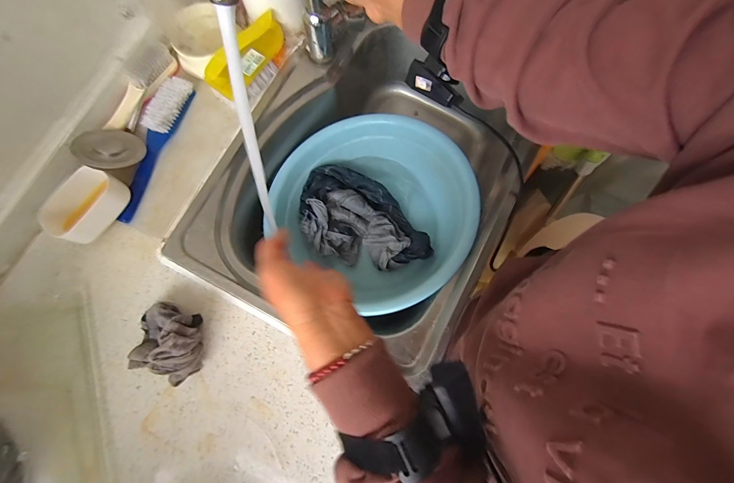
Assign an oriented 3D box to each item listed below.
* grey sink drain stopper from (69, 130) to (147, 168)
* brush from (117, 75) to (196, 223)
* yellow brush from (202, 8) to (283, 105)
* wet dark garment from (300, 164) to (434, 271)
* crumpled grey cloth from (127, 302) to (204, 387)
[{"bbox_3d":[-0.367,-0.134,0.466,0.076,0.008,0.080,18,46,-19],"label":"grey sink drain stopper"},{"bbox_3d":[-0.332,-0.146,0.492,0.040,0.032,0.232,21,80,3],"label":"brush"},{"bbox_3d":[-0.178,-0.276,0.497,0.057,0.062,0.136,27,81,4],"label":"yellow brush"},{"bbox_3d":[-0.004,-0.045,0.597,0.239,0.059,0.166,14,79,3],"label":"wet dark garment"},{"bbox_3d":[-0.261,0.130,0.415,0.090,0.075,0.088,18,80,2],"label":"crumpled grey cloth"}]

